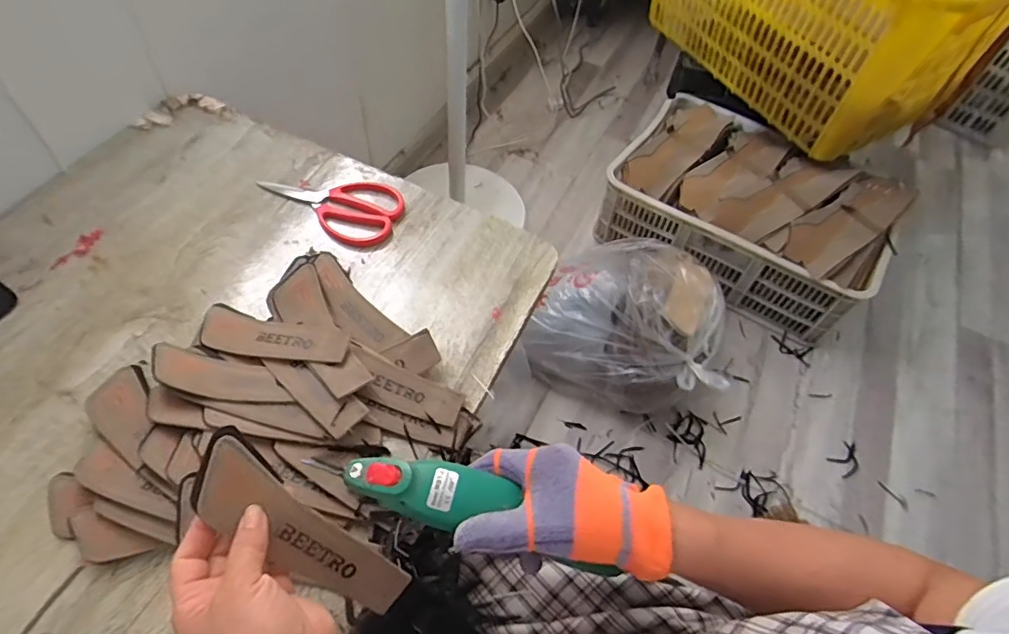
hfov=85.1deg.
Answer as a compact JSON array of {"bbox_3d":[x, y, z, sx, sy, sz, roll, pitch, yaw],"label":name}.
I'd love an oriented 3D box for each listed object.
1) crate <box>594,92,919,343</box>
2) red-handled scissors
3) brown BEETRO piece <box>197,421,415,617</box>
[{"bbox_3d":[0.568,-0.271,1.284,0.587,0.216,0.421,28,59,15],"label":"crate"},{"bbox_3d":[-0.211,-0.147,0.679,0.173,0.011,0.094,25,58,13],"label":"red-handled scissors"},{"bbox_3d":[-0.142,0.150,0.379,0.168,0.012,0.048,47,72,-15],"label":"brown BEETRO piece"}]

